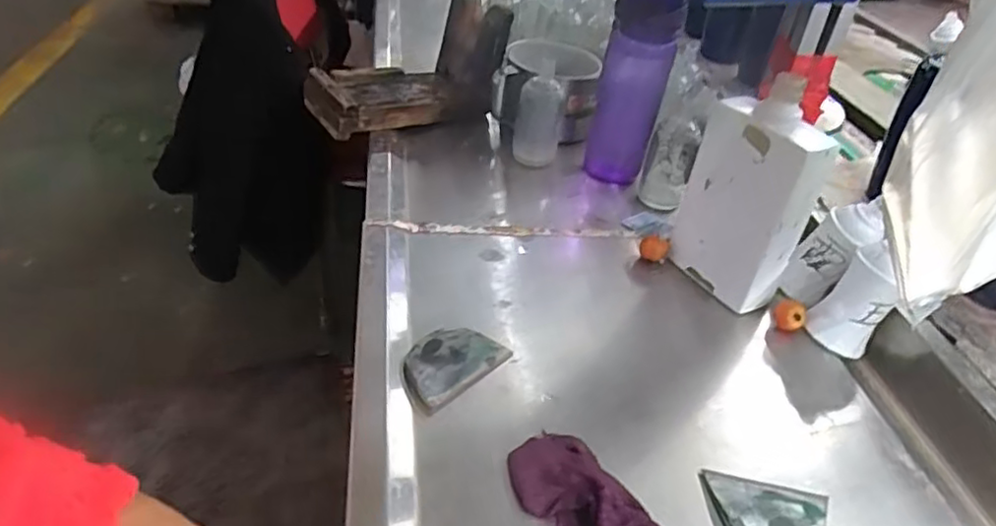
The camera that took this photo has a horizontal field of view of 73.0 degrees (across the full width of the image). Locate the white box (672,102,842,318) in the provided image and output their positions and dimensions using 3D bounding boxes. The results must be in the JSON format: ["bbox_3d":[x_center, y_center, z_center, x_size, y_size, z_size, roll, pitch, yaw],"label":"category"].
[{"bbox_3d":[0.227,-0.053,0.619,0.053,0.171,0.111,-14,41,-24],"label":"white box"}]

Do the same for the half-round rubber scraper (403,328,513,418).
[{"bbox_3d":[-0.039,0.079,0.530,0.055,0.016,0.088,30,44,30],"label":"half-round rubber scraper"}]

